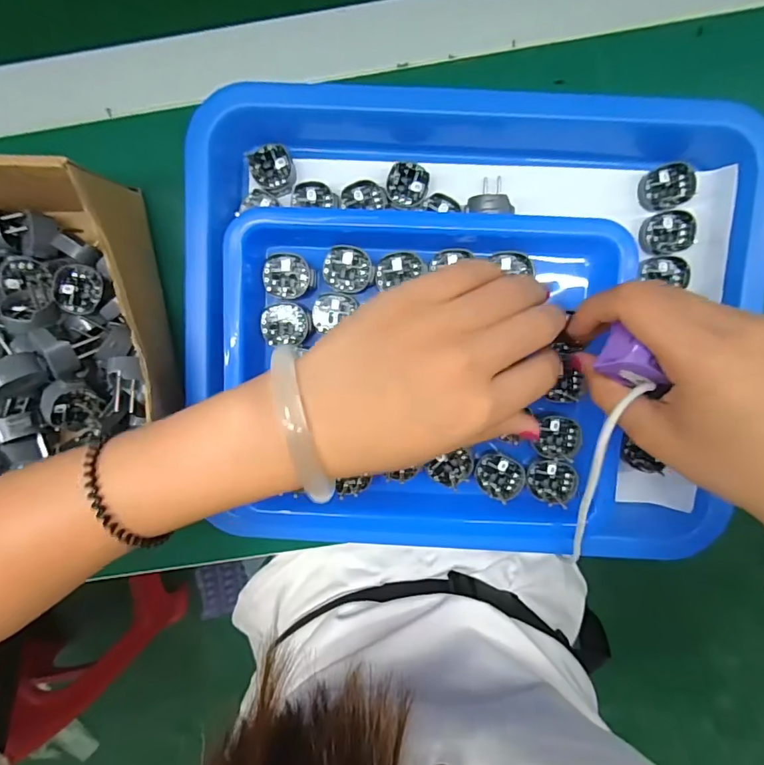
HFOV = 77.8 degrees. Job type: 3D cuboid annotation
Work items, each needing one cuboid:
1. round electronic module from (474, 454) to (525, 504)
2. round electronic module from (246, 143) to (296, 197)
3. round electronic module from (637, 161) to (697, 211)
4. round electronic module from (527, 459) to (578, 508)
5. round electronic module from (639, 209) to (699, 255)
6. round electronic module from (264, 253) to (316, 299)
[{"bbox_3d":[0.069,0.055,0.276,0.028,0.004,0.026,0,94,0],"label":"round electronic module"},{"bbox_3d":[-0.067,-0.130,0.288,0.025,0.009,0.029,-4,94,0],"label":"round electronic module"},{"bbox_3d":[0.171,-0.118,0.285,0.030,0.010,0.025,-14,94,1],"label":"round electronic module"},{"bbox_3d":[0.099,0.057,0.275,0.028,0.004,0.026,0,94,0],"label":"round electronic module"},{"bbox_3d":[0.175,-0.091,0.287,0.034,0.008,0.025,-15,94,1],"label":"round electronic module"},{"bbox_3d":[-0.051,-0.059,0.264,0.029,0.004,0.024,4,94,-1],"label":"round electronic module"}]

